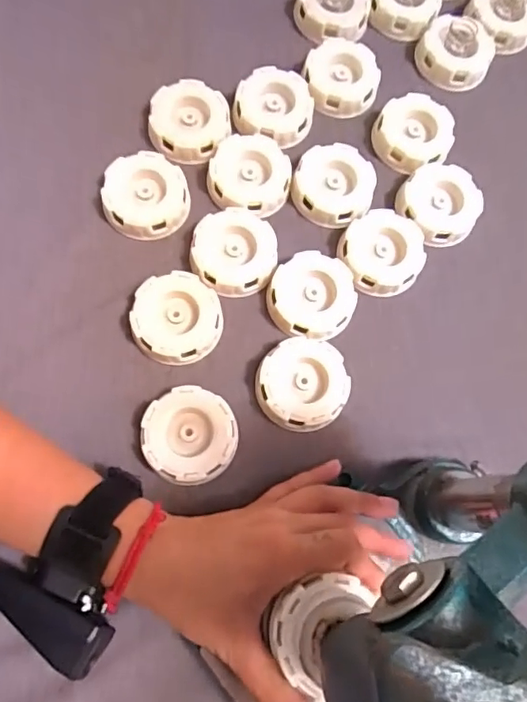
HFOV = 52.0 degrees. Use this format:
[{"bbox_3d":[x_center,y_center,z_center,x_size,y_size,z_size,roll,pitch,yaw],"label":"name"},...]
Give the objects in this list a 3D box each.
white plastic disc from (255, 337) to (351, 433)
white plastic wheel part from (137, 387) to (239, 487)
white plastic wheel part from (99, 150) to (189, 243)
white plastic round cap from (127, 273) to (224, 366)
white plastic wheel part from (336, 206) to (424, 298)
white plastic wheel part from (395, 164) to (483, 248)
[{"bbox_3d":[0.027,0.023,0.371,0.060,0.022,0.061,1,74,-4],"label":"white plastic disc"},{"bbox_3d":[-0.048,0.056,0.353,0.060,0.021,0.060,1,74,-4],"label":"white plastic wheel part"},{"bbox_3d":[-0.087,-0.114,0.398,0.061,0.018,0.059,1,74,-4],"label":"white plastic wheel part"},{"bbox_3d":[-0.059,-0.023,0.375,0.059,0.018,0.060,1,74,-4],"label":"white plastic round cap"},{"bbox_3d":[0.087,-0.073,0.404,0.061,0.021,0.059,-3,74,-5],"label":"white plastic wheel part"},{"bbox_3d":[0.136,-0.113,0.419,0.058,0.018,0.060,1,74,-4],"label":"white plastic wheel part"}]

